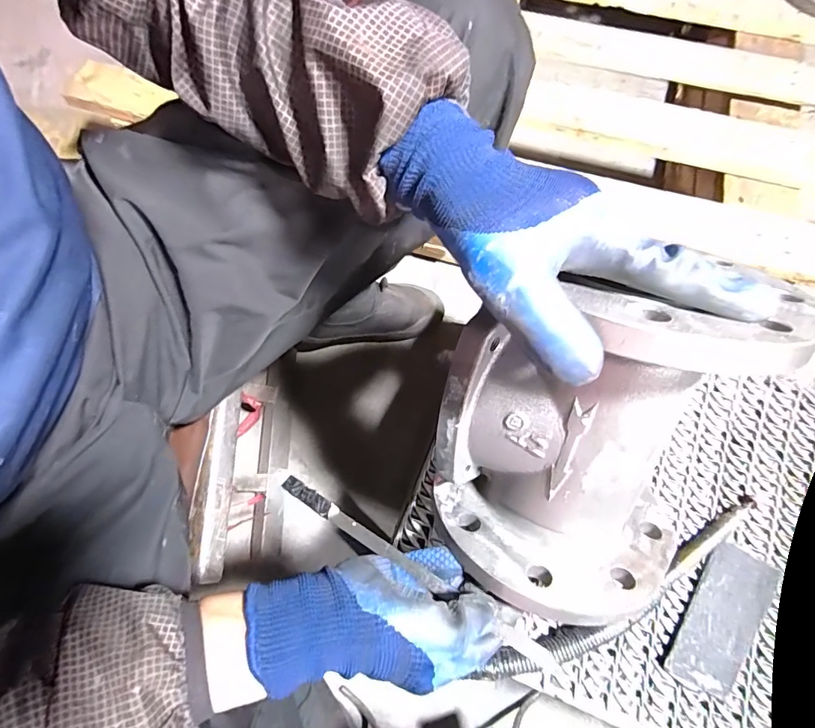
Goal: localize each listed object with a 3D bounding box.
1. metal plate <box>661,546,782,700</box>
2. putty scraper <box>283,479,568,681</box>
[{"bbox_3d":[0.295,0.239,0.419,0.062,0.007,0.133,34,76,4],"label":"metal plate"},{"bbox_3d":[-0.002,0.154,0.347,0.250,0.010,0.015,27,74,21],"label":"putty scraper"}]

